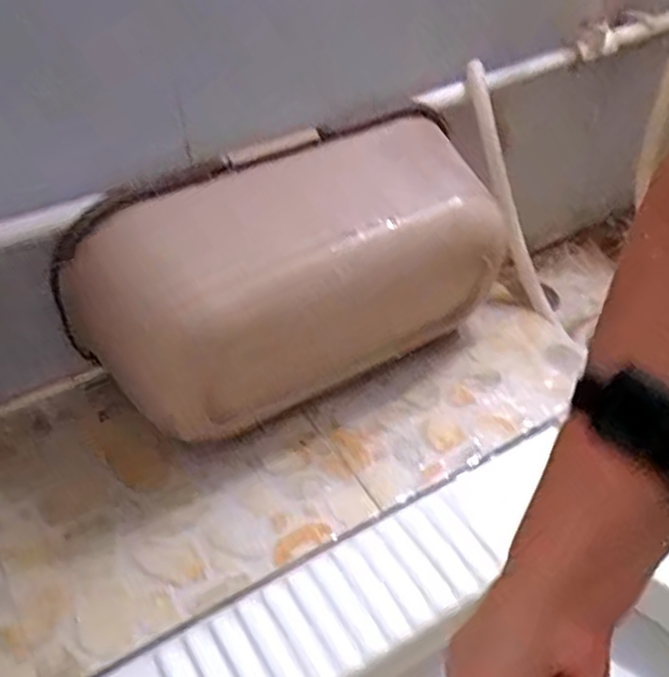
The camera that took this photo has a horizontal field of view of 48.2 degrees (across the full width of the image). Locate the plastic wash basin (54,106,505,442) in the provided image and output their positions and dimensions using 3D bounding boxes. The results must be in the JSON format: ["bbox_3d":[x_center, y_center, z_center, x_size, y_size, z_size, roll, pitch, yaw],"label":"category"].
[{"bbox_3d":[-0.021,-0.068,0.707,0.401,0.180,0.145,-24,49,-23],"label":"plastic wash basin"}]

